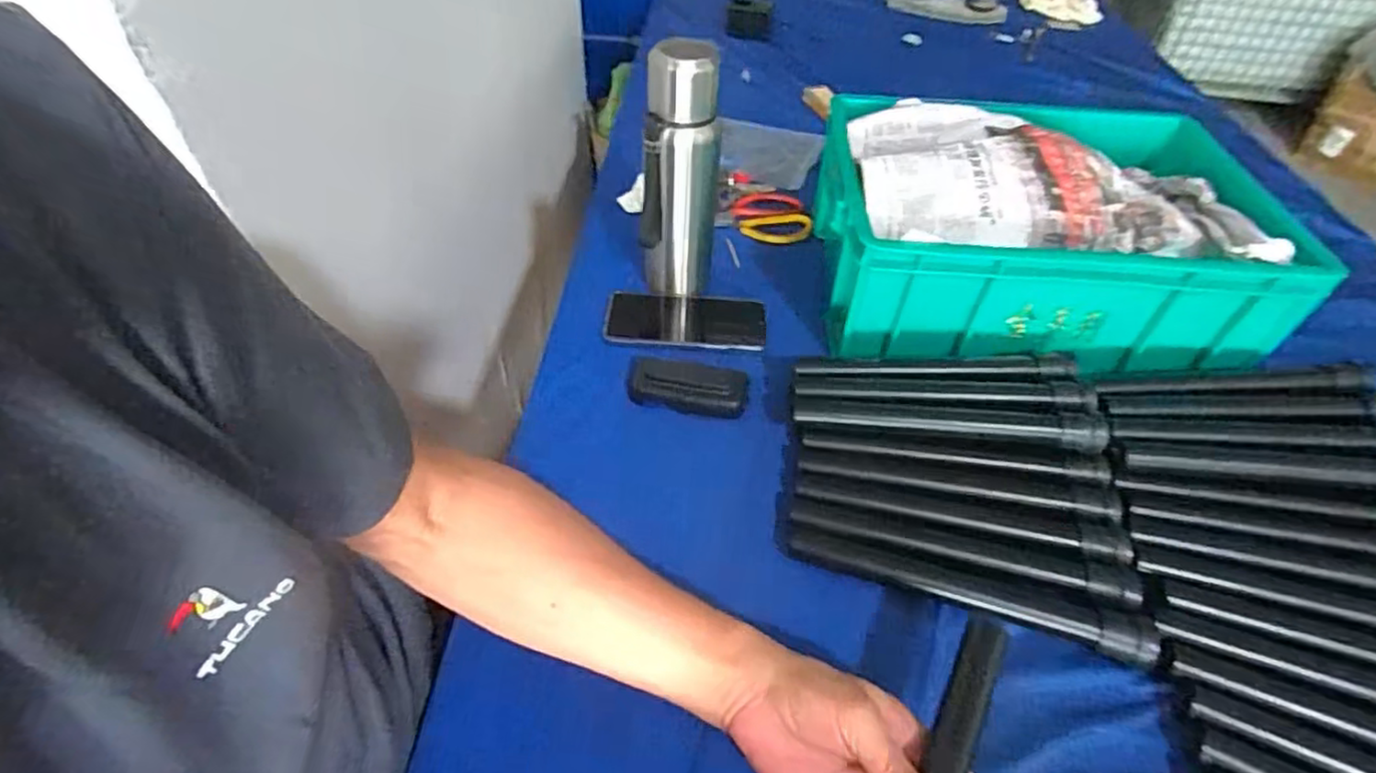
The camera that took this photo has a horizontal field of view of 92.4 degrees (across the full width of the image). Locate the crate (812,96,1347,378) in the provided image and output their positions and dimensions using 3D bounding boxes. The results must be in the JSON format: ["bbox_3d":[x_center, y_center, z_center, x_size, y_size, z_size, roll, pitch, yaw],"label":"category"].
[{"bbox_3d":[0.354,-0.157,0.688,0.415,0.166,0.294,2,45,1],"label":"crate"}]

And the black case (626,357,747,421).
[{"bbox_3d":[-0.002,-0.001,0.615,0.115,0.020,0.054,14,47,11],"label":"black case"}]

